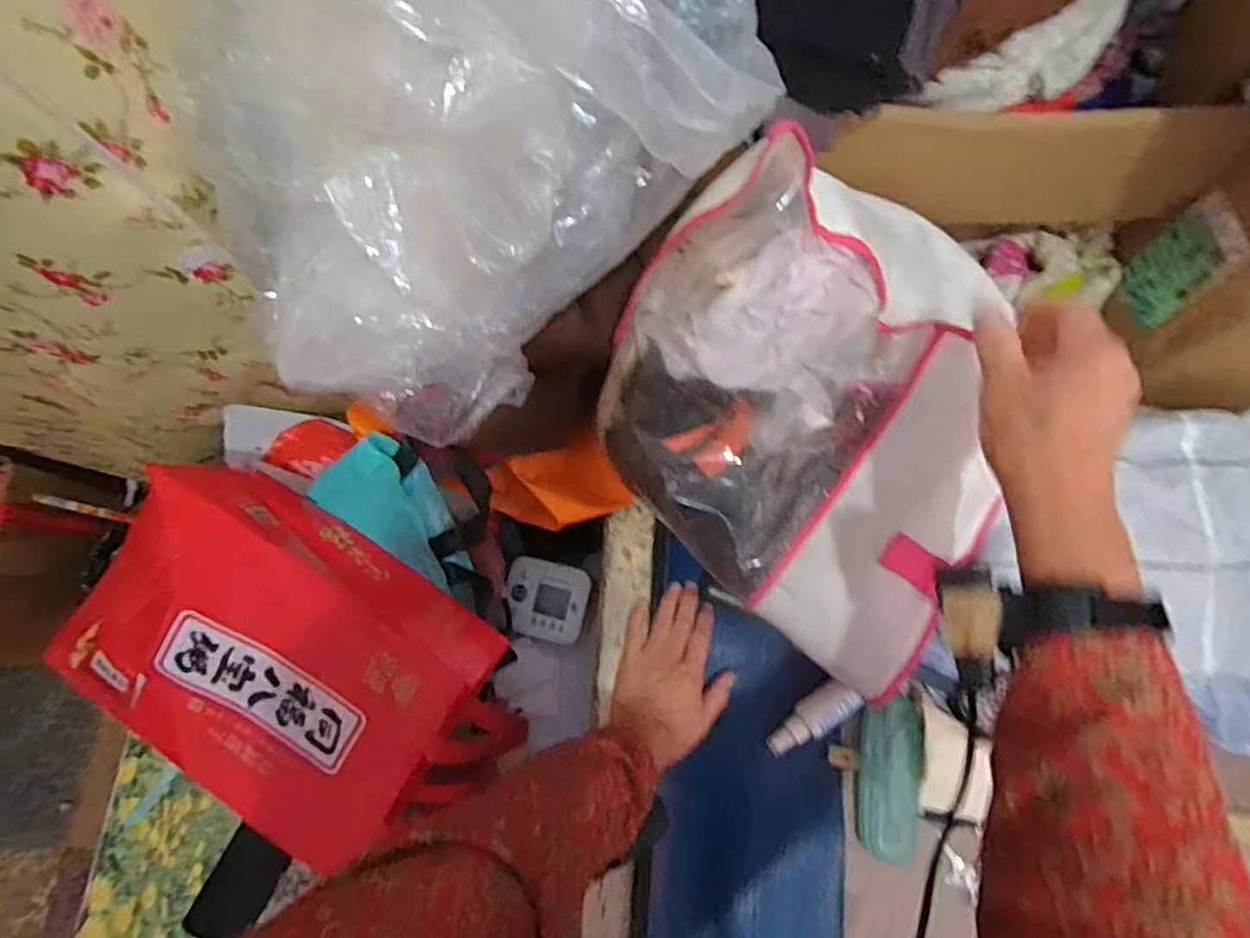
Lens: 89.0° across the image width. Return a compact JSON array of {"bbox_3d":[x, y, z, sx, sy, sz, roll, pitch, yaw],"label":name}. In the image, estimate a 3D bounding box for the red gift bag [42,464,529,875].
[{"bbox_3d":[-0.380,0.203,0.693,0.449,0.129,0.303,34,77,8],"label":"red gift bag"}]

